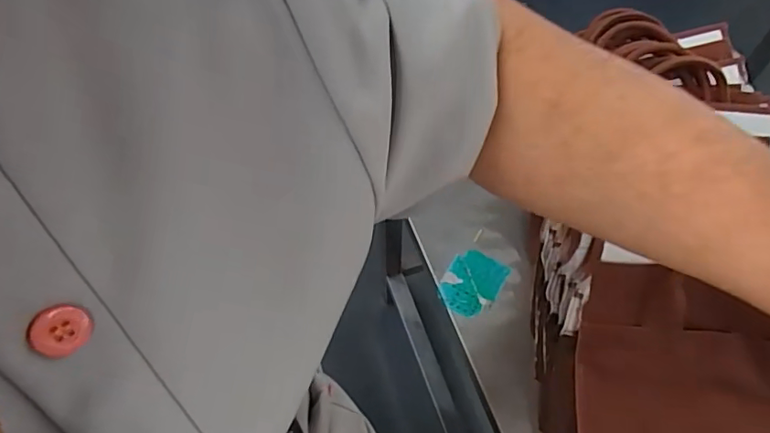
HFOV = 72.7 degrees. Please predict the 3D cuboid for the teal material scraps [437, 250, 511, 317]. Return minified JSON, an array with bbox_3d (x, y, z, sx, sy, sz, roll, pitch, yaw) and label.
[{"bbox_3d":[0.098,0.076,0.592,0.060,0.010,0.078,27,64,16],"label":"teal material scraps"}]

